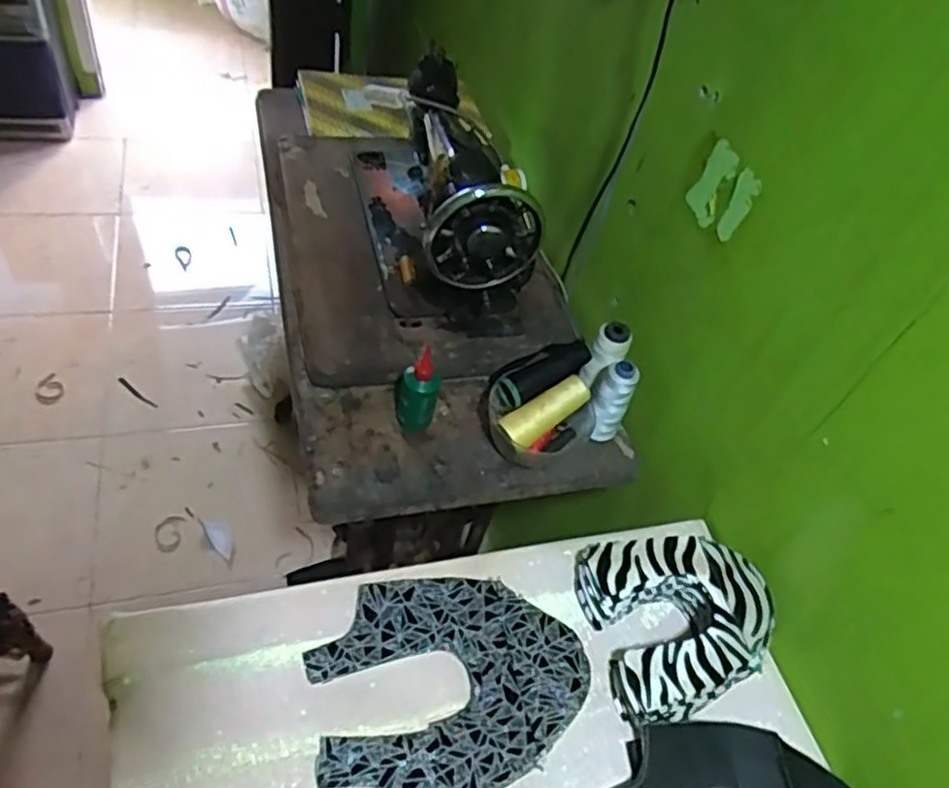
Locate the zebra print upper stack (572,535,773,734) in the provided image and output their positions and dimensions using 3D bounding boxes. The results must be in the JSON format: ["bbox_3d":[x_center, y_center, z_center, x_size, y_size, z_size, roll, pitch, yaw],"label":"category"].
[{"bbox_3d":[0.202,0.214,0.698,0.165,0.074,0.167,-9,51,-18],"label":"zebra print upper stack"}]

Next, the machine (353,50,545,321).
[{"bbox_3d":[-0.053,-0.298,0.975,0.170,0.208,0.413,-8,51,-17],"label":"machine"}]

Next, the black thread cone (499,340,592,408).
[{"bbox_3d":[0.086,-0.024,0.839,0.121,0.038,0.040,-23,58,-29],"label":"black thread cone"}]

